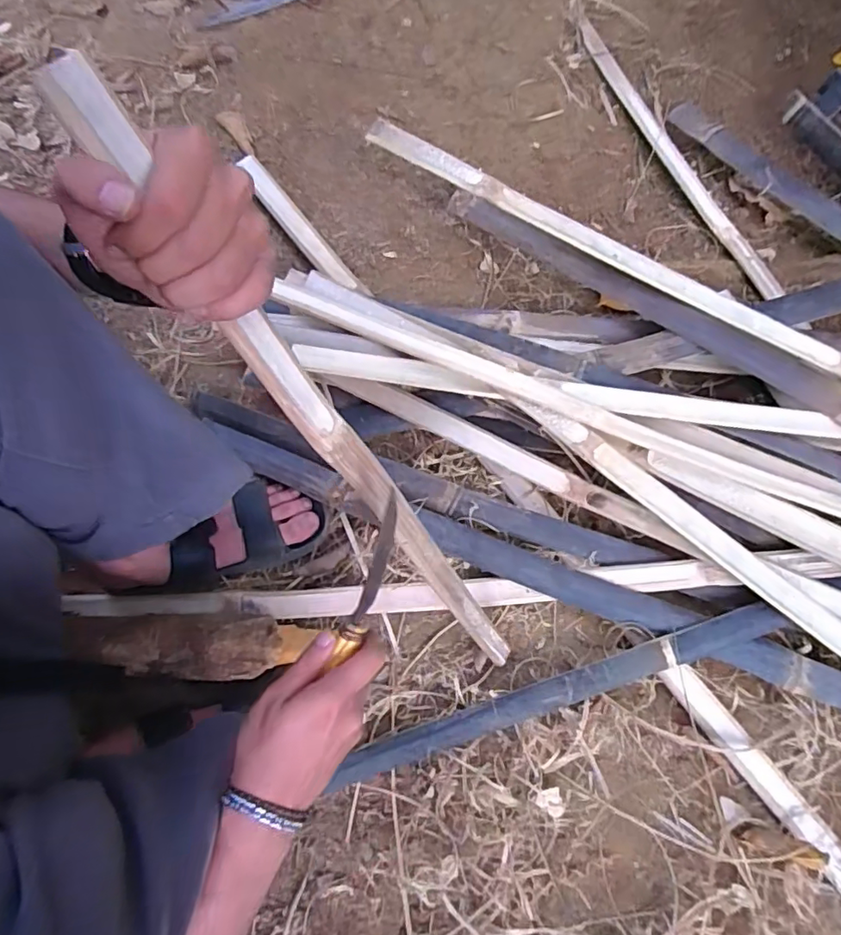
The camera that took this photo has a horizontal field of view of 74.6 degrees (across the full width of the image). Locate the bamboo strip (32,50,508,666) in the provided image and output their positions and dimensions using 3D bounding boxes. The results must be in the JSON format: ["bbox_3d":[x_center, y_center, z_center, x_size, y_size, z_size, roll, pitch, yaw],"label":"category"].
[{"bbox_3d":[-0.032,0.019,0.392,0.026,0.546,0.016,-43,41,-12],"label":"bamboo strip"}]

